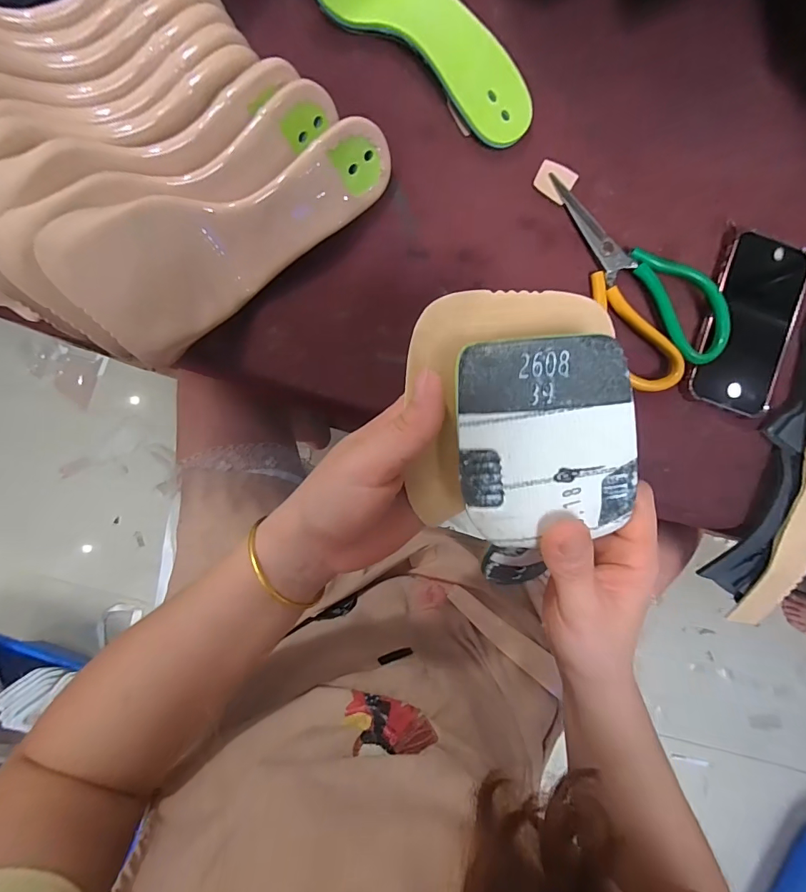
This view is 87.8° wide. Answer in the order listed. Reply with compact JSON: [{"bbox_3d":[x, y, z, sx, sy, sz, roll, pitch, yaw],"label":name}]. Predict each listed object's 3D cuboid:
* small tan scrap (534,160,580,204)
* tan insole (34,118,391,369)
[{"bbox_3d":[0.126,-0.220,0.345,0.030,0.004,0.031,32,88,-4],"label":"small tan scrap"},{"bbox_3d":[-0.103,-0.144,0.286,0.240,0.084,0.033,-41,50,-21],"label":"tan insole"}]

